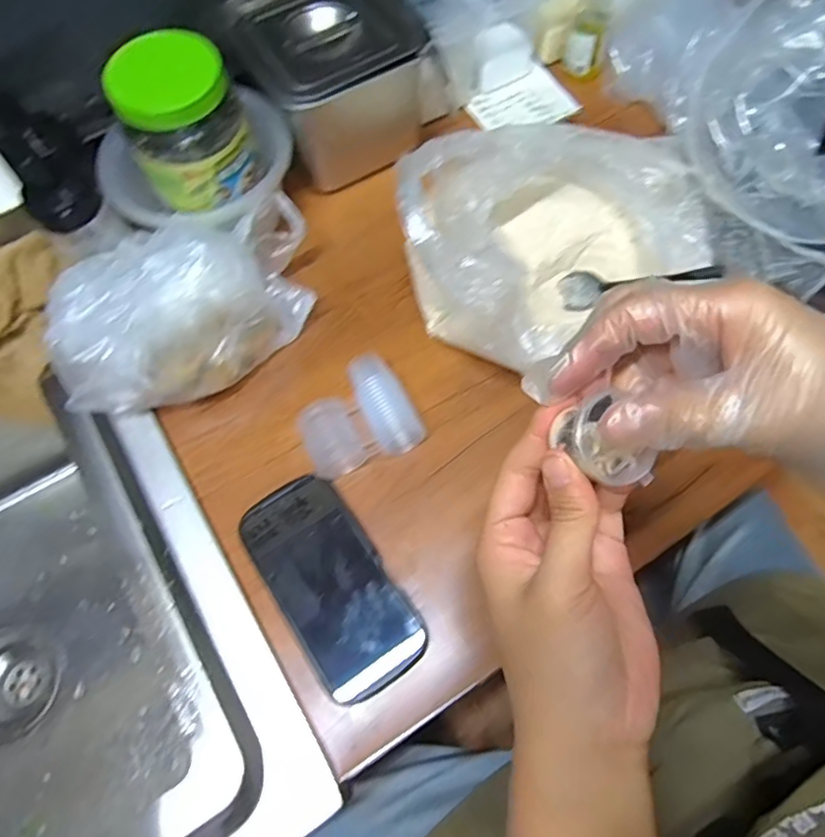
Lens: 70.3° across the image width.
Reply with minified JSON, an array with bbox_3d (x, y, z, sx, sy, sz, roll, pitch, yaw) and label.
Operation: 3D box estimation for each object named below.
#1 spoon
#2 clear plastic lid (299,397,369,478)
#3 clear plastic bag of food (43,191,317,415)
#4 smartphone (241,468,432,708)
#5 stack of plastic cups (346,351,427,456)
[{"bbox_3d":[0.189,-0.114,0.492,0.126,0.026,0.029,-5,63,29],"label":"spoon"},{"bbox_3d":[-0.063,0.018,0.468,0.040,0.032,0.059,-26,67,-9],"label":"clear plastic lid"},{"bbox_3d":[-0.186,-0.098,0.492,0.219,0.100,0.140,-23,67,-7],"label":"clear plastic bag of food"},{"bbox_3d":[-0.061,0.120,0.434,0.080,0.014,0.160,-33,68,-12],"label":"smartphone"},{"bbox_3d":[-0.024,-0.011,0.483,0.039,0.035,0.087,-28,67,-10],"label":"stack of plastic cups"}]

